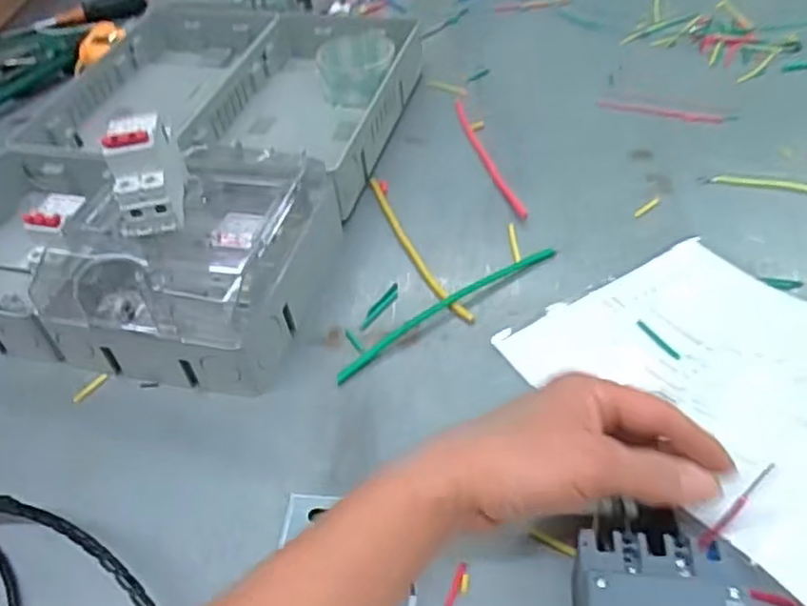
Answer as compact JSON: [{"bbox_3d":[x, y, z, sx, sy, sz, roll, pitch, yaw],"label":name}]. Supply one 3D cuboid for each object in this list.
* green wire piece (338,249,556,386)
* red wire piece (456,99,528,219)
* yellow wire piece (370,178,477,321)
[{"bbox_3d":[0.036,0.003,0.568,0.214,0.004,0.019,-30,50,-20],"label":"green wire piece"},{"bbox_3d":[0.082,-0.151,0.708,0.012,0.005,0.211,-14,47,-6],"label":"red wire piece"},{"bbox_3d":[0.007,-0.052,0.628,0.018,0.004,0.207,-22,48,-13],"label":"yellow wire piece"}]

